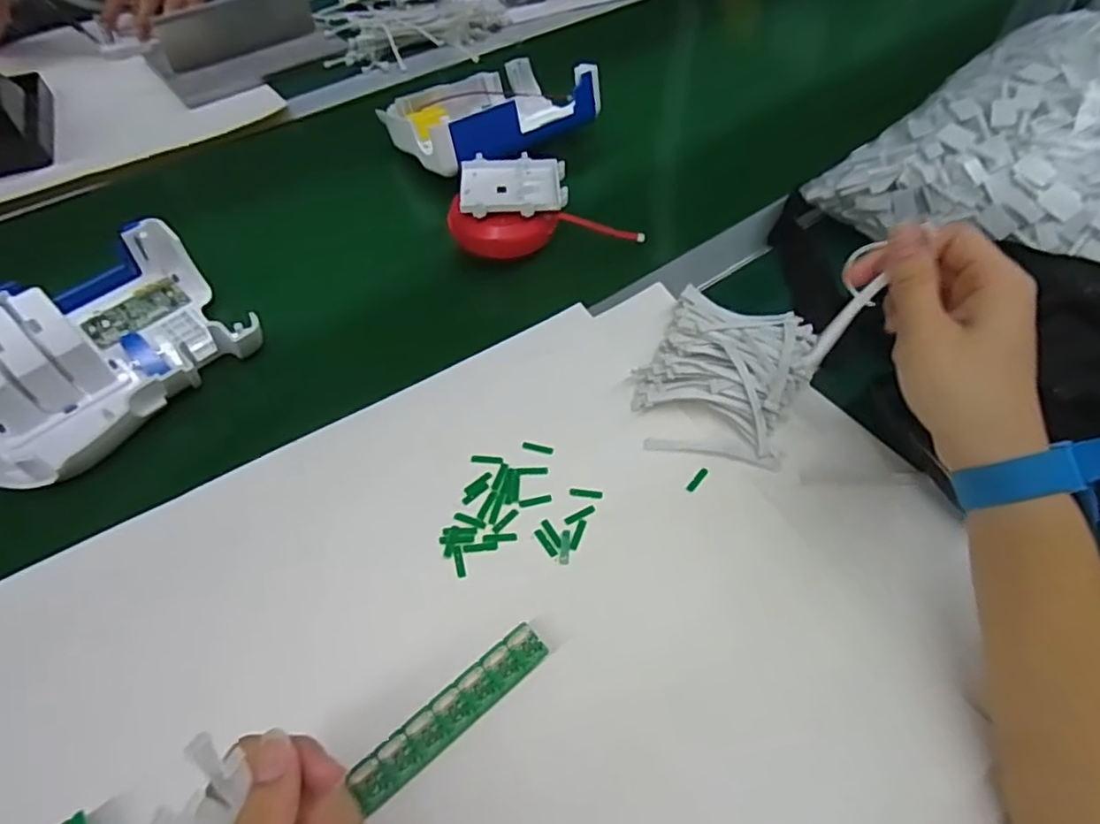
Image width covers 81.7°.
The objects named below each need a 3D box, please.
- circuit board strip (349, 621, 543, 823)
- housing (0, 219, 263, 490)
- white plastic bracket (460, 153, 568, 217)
[{"bbox_3d":[-0.048,0.150,0.321,0.108,0.004,0.022,-36,75,-24],"label":"circuit board strip"},{"bbox_3d":[-0.315,-0.045,0.440,0.139,0.067,0.184,35,60,21],"label":"housing"},{"bbox_3d":[-0.030,-0.188,0.526,0.086,0.012,0.070,-2,54,-3],"label":"white plastic bracket"}]

